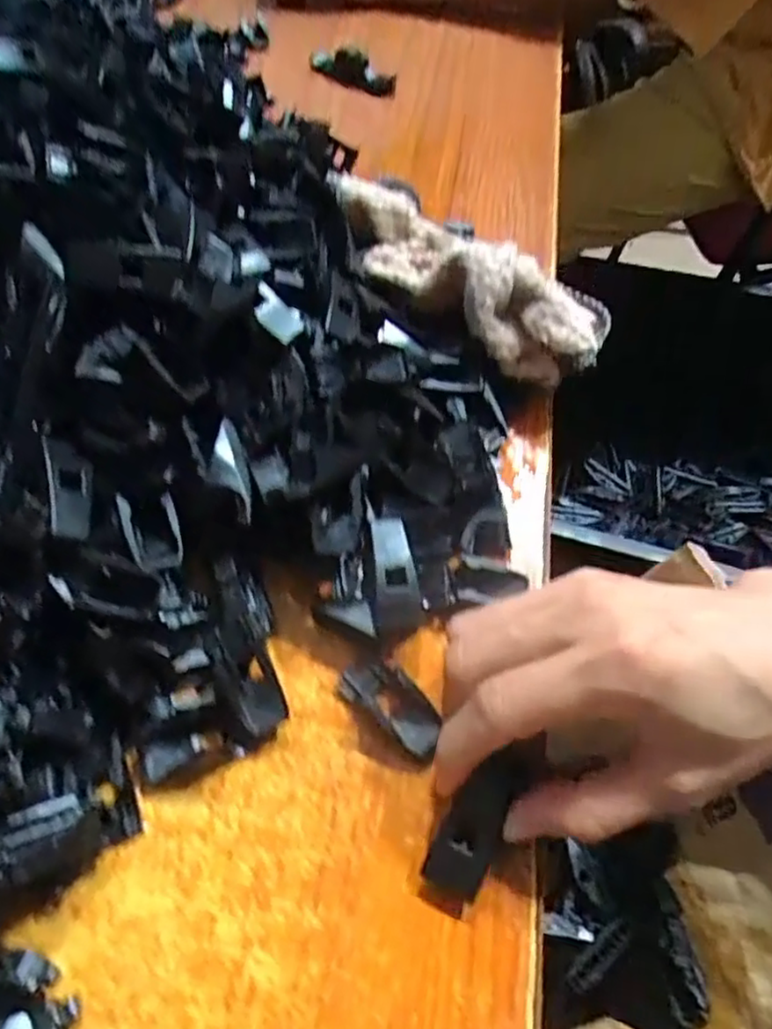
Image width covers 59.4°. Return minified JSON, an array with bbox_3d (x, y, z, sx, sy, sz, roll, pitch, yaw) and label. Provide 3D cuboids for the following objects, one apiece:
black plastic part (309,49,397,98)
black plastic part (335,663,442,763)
[{"bbox_3d":[-0.027,-0.329,0.499,0.079,0.027,0.013,31,62,21],"label":"black plastic part"},{"bbox_3d":[0.003,0.068,0.243,0.041,0.007,0.021,33,63,22],"label":"black plastic part"}]

